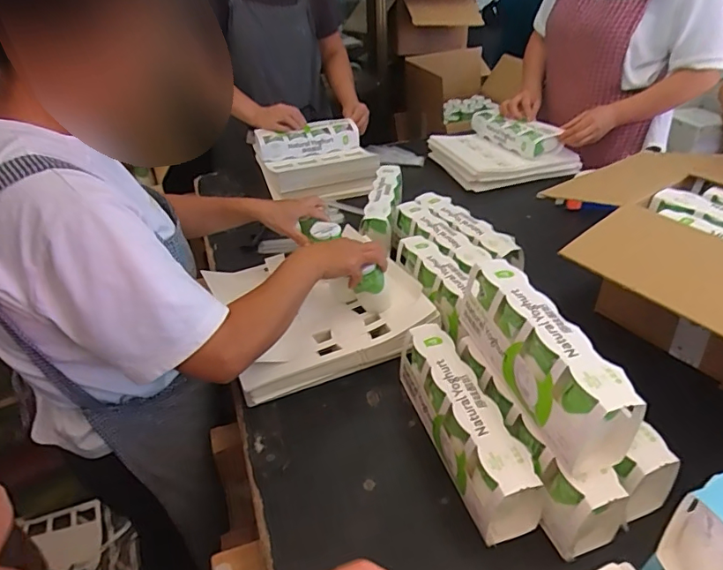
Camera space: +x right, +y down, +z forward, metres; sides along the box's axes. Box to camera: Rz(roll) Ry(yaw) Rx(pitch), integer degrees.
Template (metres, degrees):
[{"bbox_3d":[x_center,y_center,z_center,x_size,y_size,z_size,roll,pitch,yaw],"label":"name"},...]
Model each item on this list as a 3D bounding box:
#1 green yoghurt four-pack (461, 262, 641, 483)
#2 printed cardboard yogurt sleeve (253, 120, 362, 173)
[{"bbox_3d":[0.209,0.089,0.620,0.078,0.121,0.271,-13,36,-13],"label":"green yoghurt four-pack"},{"bbox_3d":[-0.144,-0.389,1.409,0.267,0.080,0.100,-12,36,-12],"label":"printed cardboard yogurt sleeve"}]

